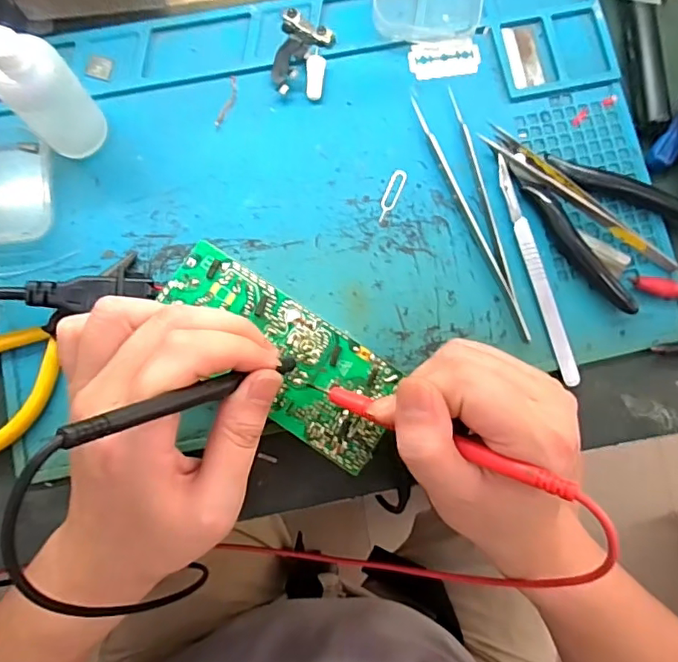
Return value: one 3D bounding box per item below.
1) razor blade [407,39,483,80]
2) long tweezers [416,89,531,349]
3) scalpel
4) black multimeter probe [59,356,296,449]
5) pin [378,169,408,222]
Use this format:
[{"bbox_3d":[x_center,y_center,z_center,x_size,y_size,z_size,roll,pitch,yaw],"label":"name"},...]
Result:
[{"bbox_3d":[0.063,-0.162,0.322,0.042,0.004,0.022,-5,88,-2],"label":"razor blade"},{"bbox_3d":[0.077,-0.067,0.306,0.024,0.009,0.151,-16,84,-4],"label":"long tweezers"},{"bbox_3d":[0.112,-0.035,0.304,0.010,0.004,0.132,-15,84,-4],"label":"scalpel"},{"bbox_3d":[-0.054,0.024,0.206,0.008,0.108,0.008,-29,83,35],"label":"black multimeter probe"},{"bbox_3d":[0.030,-0.078,0.310,0.008,0.004,0.033,24,83,-2],"label":"pin"}]

